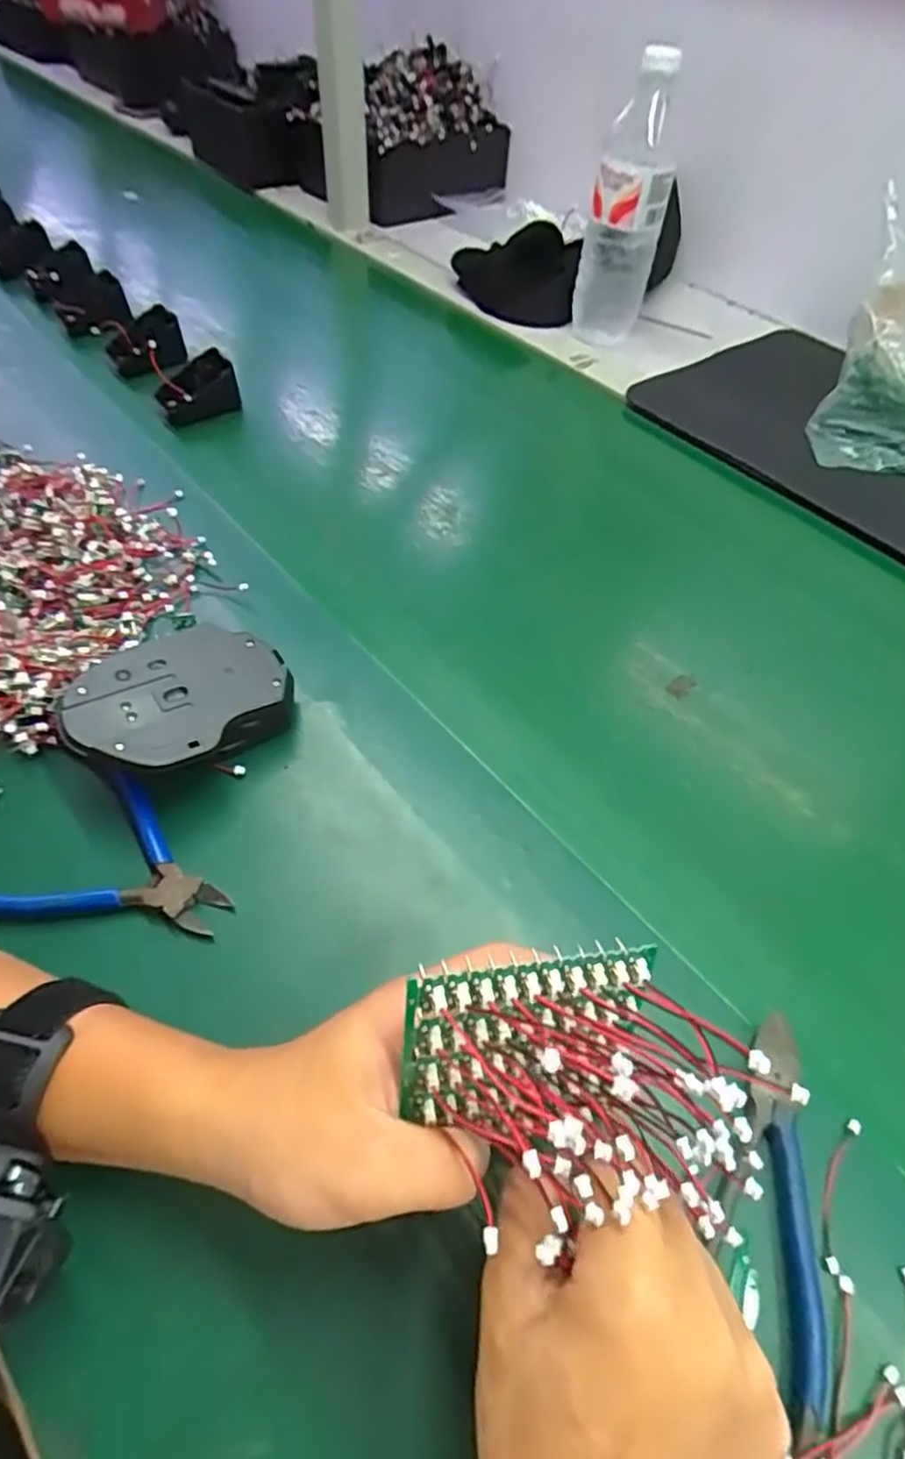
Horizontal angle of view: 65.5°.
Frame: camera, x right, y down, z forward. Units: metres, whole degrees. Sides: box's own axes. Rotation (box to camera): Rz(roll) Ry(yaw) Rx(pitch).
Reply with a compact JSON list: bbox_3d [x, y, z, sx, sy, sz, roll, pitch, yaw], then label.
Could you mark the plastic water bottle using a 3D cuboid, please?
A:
[{"bbox_3d":[0.174,-0.516,0.693,0.070,0.213,0.081,14,51,8],"label":"plastic water bottle"}]

